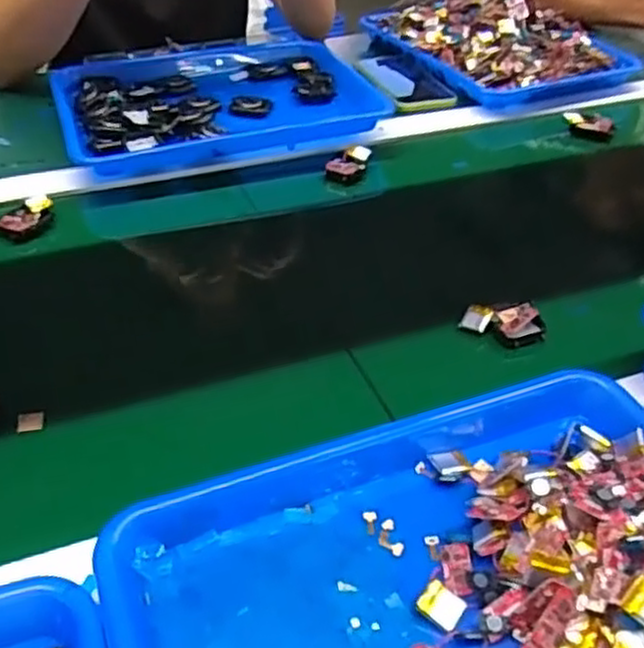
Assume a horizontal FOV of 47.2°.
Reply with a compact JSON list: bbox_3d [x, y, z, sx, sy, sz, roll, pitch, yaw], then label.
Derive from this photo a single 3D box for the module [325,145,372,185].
[{"bbox_3d":[0.027,-0.162,0.746,0.034,0.024,0.048,18,43,17],"label":"module"}]

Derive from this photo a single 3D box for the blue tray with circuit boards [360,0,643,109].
[{"bbox_3d":[0.229,-0.373,0.977,0.230,0.076,0.300,-18,44,-22],"label":"blue tray with circuit boards"}]

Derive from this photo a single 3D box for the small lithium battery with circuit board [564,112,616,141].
[{"bbox_3d":[0.302,-0.225,0.835,0.055,0.024,0.016,18,43,18],"label":"small lithium battery with circuit board"}]

